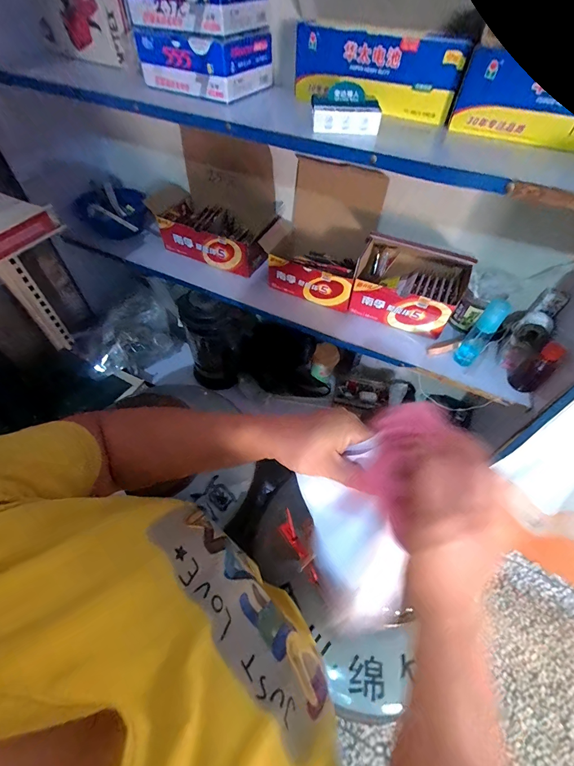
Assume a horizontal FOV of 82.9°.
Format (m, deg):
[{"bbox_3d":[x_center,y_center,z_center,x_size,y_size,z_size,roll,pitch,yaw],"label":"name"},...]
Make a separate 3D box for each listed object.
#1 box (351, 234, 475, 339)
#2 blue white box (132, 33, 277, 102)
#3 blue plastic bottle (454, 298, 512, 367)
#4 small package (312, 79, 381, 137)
[{"bbox_3d":[0.252,-0.213,0.668,0.205,0.138,0.139,19,54,12],"label":"box"},{"bbox_3d":[-0.133,-0.544,0.547,0.175,0.064,0.154,28,57,18],"label":"blue white box"},{"bbox_3d":[0.350,-0.089,0.588,0.038,0.138,0.040,39,61,24],"label":"blue plastic bottle"},{"bbox_3d":[0.079,-0.375,0.449,0.098,0.048,0.061,4,53,1],"label":"small package"}]

